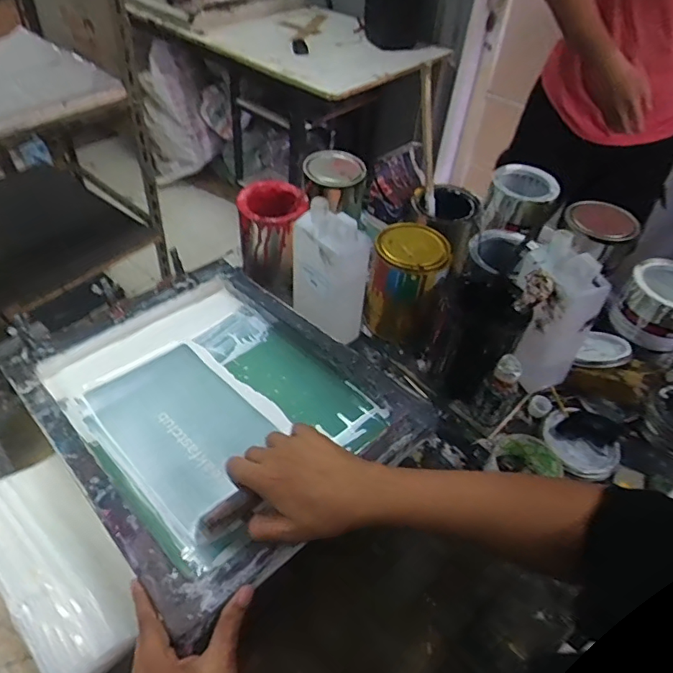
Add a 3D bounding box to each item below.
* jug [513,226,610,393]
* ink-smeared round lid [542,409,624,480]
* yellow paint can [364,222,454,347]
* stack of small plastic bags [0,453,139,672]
[{"bbox_3d":[0.274,-0.026,0.683,0.104,0.205,0.099,-13,50,-17],"label":"jug"},{"bbox_3d":[0.340,0.151,0.708,0.100,0.021,0.108,13,47,7],"label":"ink-smeared round lid"},{"bbox_3d":[0.108,-0.078,0.776,0.110,0.153,0.109,3,47,-3],"label":"yellow paint can"},{"bbox_3d":[-0.296,0.238,0.544,0.107,0.043,0.254,-34,58,-31],"label":"stack of small plastic bags"}]

